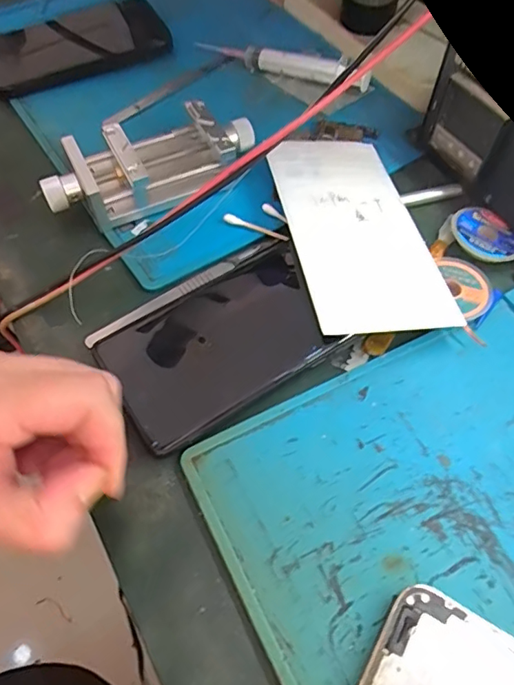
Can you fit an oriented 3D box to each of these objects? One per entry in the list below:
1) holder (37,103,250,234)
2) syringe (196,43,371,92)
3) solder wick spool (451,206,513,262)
[{"bbox_3d":[-0.068,-0.116,0.345,0.135,0.032,0.061,-23,61,-13],"label":"holder"},{"bbox_3d":[0.023,-0.218,0.414,0.132,0.022,0.033,20,61,13],"label":"syringe"},{"bbox_3d":[0.140,-0.066,0.329,0.035,0.009,0.043,-25,61,-13],"label":"solder wick spool"}]

